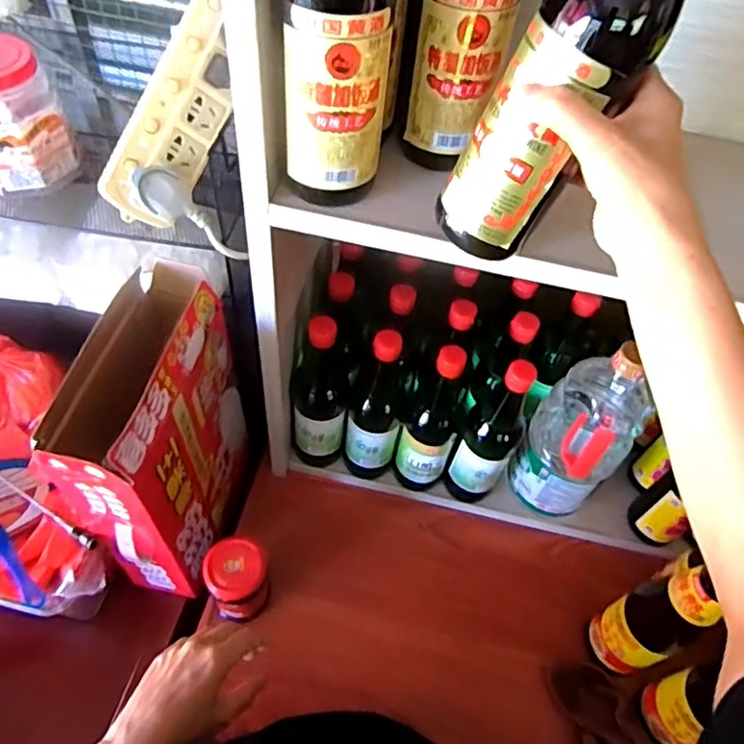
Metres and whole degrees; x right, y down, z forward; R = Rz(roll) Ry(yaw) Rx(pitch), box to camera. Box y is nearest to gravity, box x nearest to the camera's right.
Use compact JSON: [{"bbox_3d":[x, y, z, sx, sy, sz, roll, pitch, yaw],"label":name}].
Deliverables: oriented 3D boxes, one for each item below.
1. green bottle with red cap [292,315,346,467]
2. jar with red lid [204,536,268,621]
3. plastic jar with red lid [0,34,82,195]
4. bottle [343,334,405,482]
[{"bbox_3d":[-0.064,0.035,0.726,0.067,0.262,0.056,-1,54,-6],"label":"green bottle with red cap"},{"bbox_3d":[-0.152,0.245,0.684,0.061,0.116,0.061,3,53,-4],"label":"jar with red lid"},{"bbox_3d":[-0.357,-0.249,0.579,0.106,0.115,0.088,-22,59,-20],"label":"plastic jar with red lid"},{"bbox_3d":[0.007,0.047,0.729,0.070,0.269,0.071,15,54,6],"label":"bottle"}]

